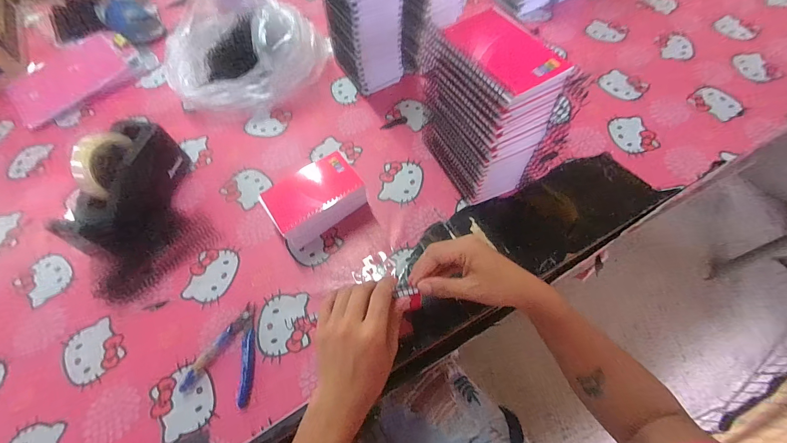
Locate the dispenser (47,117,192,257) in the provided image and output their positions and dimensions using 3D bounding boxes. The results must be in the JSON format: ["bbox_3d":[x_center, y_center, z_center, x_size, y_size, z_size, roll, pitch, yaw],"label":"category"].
[{"bbox_3d":[-0.402,-0.054,0.500,0.094,0.119,0.201,1,62,4],"label":"dispenser"}]

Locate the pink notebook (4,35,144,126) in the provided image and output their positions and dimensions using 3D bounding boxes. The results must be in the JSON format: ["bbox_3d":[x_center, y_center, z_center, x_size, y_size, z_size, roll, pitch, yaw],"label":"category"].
[{"bbox_3d":[-0.675,-0.301,0.695,0.238,0.018,0.161,-39,74,-11],"label":"pink notebook"}]

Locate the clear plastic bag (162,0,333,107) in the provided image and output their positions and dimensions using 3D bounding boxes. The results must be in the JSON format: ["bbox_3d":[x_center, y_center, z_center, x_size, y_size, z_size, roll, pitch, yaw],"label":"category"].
[{"bbox_3d":[-0.270,-0.342,0.638,0.268,0.128,0.261,-1,62,3],"label":"clear plastic bag"}]

